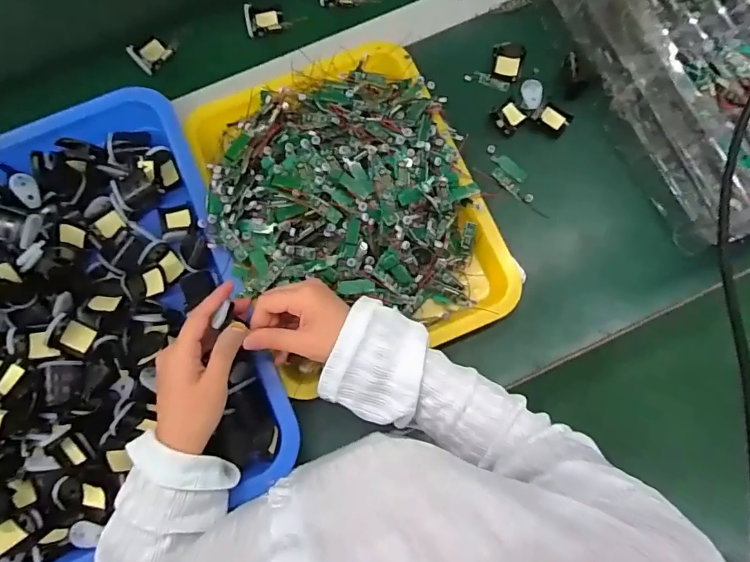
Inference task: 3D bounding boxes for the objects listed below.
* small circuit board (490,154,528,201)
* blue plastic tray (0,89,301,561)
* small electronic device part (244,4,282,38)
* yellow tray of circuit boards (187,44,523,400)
[{"bbox_3d":[0.148,-0.117,0.520,0.028,0.006,0.052,-44,81,-9],"label":"small circuit board"},{"bbox_3d":[-0.295,0.037,0.453,0.329,0.056,0.436,-25,78,-5],"label":"blue plastic tray"},{"bbox_3d":[-0.133,-0.311,0.563,0.042,0.019,0.030,-13,78,-2],"label":"small electronic device part"},{"bbox_3d":[-0.027,-0.081,0.478,0.256,0.065,0.324,-24,78,-5],"label":"yellow tray of circuit boards"}]

